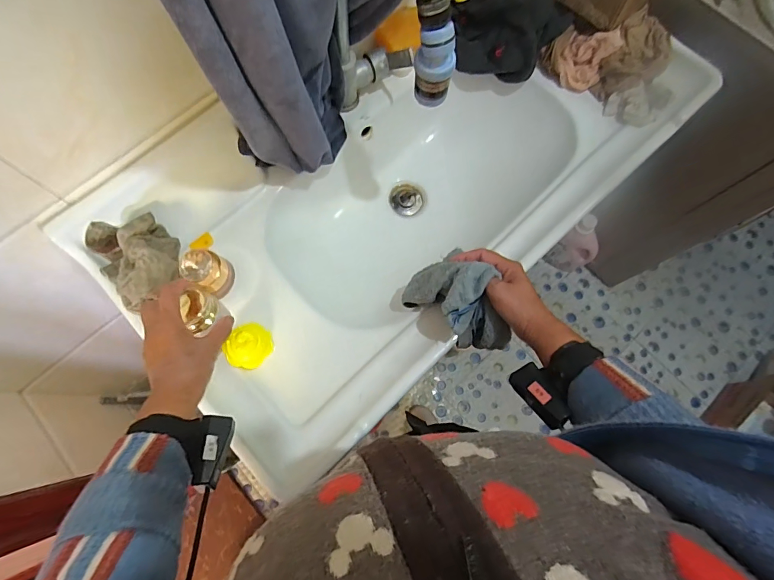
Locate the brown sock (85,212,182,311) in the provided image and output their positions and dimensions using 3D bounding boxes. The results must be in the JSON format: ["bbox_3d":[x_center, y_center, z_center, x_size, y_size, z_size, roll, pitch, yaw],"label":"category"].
[{"bbox_3d":[-0.338,-0.045,0.564,0.091,0.056,0.128,-35,79,-10],"label":"brown sock"}]

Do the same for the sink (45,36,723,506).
[{"bbox_3d":[0.031,-0.167,0.688,0.844,0.202,0.456,-42,80,-11],"label":"sink"}]

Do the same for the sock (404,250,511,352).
[{"bbox_3d":[0.093,0.020,0.542,0.093,0.093,0.139,-28,78,-8],"label":"sock"}]

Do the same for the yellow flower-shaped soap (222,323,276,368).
[{"bbox_3d":[-0.193,0.074,0.569,0.065,0.035,0.064,21,76,4],"label":"yellow flower-shaped soap"}]

